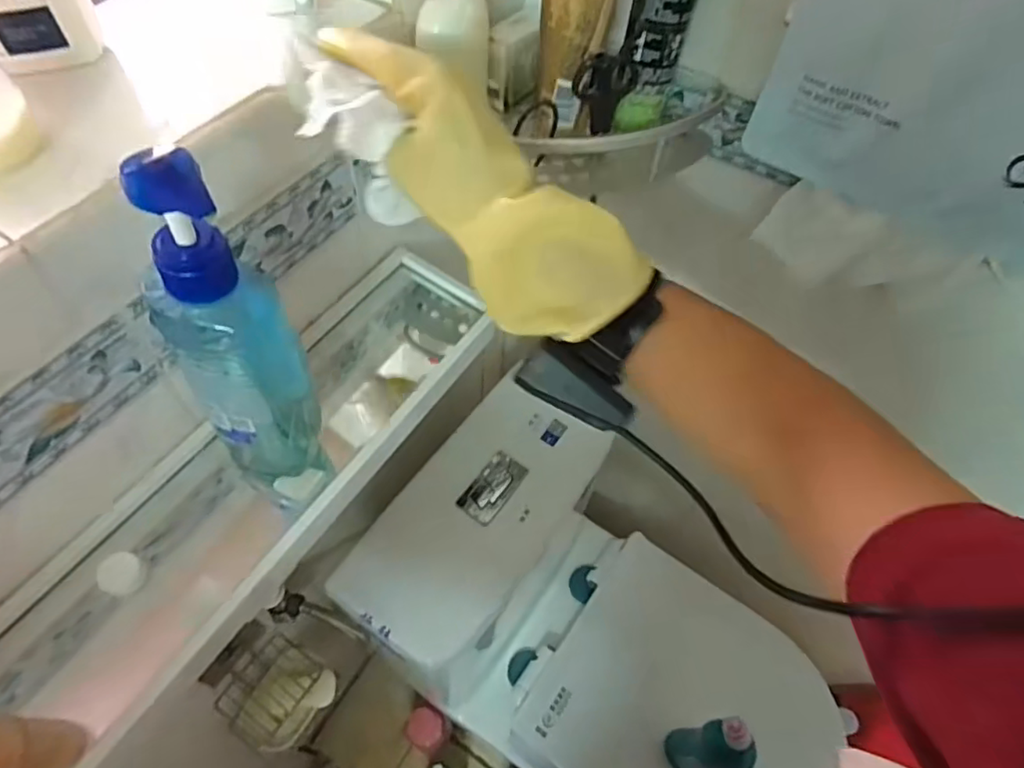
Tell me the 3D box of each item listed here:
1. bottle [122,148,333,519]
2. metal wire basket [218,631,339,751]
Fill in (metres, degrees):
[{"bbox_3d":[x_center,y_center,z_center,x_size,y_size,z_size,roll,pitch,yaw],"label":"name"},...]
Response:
[{"bbox_3d":[-0.162,-0.010,0.367,0.072,0.274,0.057,-24,61,-18],"label":"bottle"},{"bbox_3d":[-0.290,0.384,0.754,0.094,0.083,0.119,37,62,19],"label":"metal wire basket"}]

